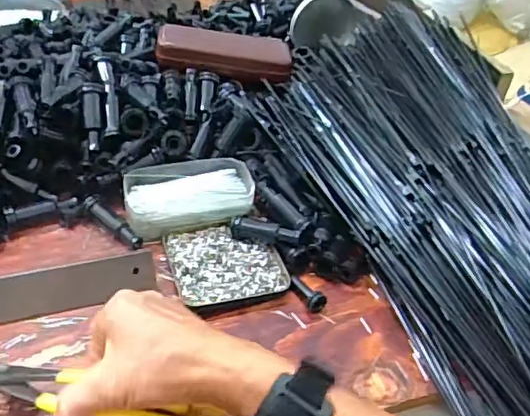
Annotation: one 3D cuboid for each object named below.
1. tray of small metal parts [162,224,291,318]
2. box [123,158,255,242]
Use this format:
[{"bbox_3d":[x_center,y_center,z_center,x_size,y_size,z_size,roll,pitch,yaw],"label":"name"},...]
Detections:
[{"bbox_3d":[-0.035,0.047,0.505,0.094,0.008,0.094,-10,44,-19],"label":"tray of small metal parts"},{"bbox_3d":[-0.073,-0.011,0.545,0.119,0.032,0.069,-10,44,-19],"label":"box"}]

